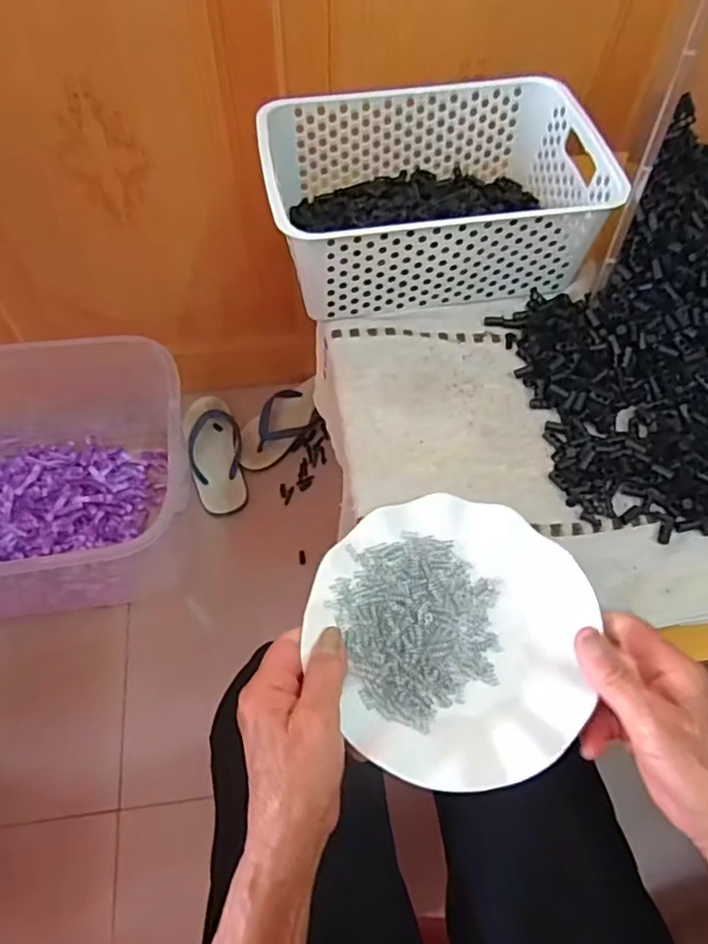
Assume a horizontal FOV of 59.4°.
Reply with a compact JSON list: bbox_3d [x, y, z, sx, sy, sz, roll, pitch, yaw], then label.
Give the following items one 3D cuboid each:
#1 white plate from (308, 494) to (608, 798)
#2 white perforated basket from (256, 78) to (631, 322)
[{"bbox_3d":[0.066,0.101,0.405,0.172,0.021,0.179,-21,64,-13],"label":"white plate"},{"bbox_3d":[0.073,-0.272,0.610,0.300,0.101,0.199,-8,61,-6],"label":"white perforated basket"}]

